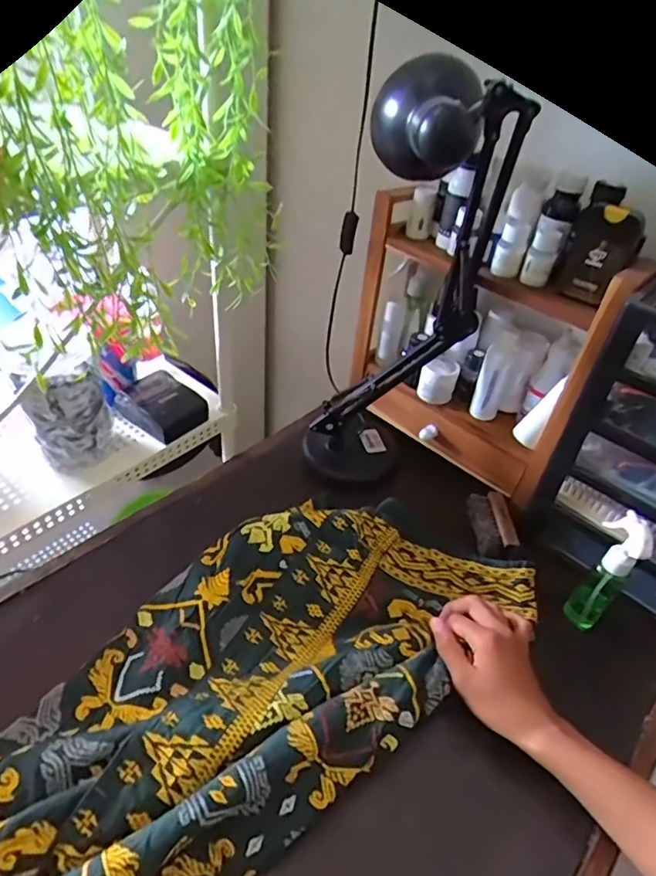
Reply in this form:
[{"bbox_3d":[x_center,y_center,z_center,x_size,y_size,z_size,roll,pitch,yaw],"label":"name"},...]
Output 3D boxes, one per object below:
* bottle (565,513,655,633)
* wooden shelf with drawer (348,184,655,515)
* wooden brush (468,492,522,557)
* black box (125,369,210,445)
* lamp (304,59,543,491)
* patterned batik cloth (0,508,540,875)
[{"bbox_3d":[0.304,0.143,0.586,0.038,0.165,0.049,-27,52,-30],"label":"bottle"},{"bbox_3d":[0.188,-0.121,0.706,0.115,0.302,0.309,-31,55,-33],"label":"wooden shelf with drawer"},{"bbox_3d":[0.212,0.107,0.699,0.047,0.020,0.090,1,43,-6],"label":"wooden brush"},{"bbox_3d":[-0.213,-0.044,0.701,0.095,0.037,0.068,32,49,25],"label":"black box"},{"bbox_3d":[0.087,-0.155,0.644,0.165,0.473,0.140,14,44,8],"label":"lamp"},{"bbox_3d":[-0.125,0.252,0.478,0.713,0.061,0.259,-27,53,-33],"label":"patterned batik cloth"}]

